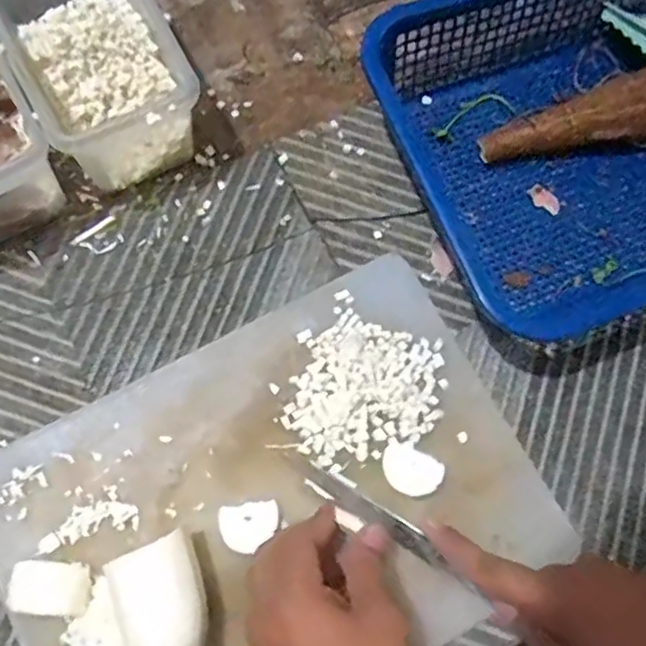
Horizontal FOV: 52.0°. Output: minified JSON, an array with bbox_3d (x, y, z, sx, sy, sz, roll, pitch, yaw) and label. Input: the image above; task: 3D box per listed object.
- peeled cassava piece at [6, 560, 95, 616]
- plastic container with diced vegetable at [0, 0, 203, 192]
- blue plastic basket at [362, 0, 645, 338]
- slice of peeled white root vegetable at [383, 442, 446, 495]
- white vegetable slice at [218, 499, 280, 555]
[{"bbox_3d":[-0.170,0.165,0.412,0.047,0.027,0.029,7,72,0],"label":"peeled cassava piece"},{"bbox_3d":[-0.163,-0.185,0.491,0.108,0.099,0.160,-28,75,-10],"label":"plastic container with diced vegetable"},{"bbox_3d":[0.221,-0.149,0.504,0.336,0.087,0.265,-22,74,-8],"label":"blue plastic basket"},{"bbox_3d":[0.060,0.100,0.452,0.041,0.004,0.031,31,74,8],"label":"slice of peeled white root vegetable"},{"bbox_3d":[-0.049,0.136,0.439,0.040,0.006,0.031,-6,73,-4],"label":"white vegetable slice"}]

